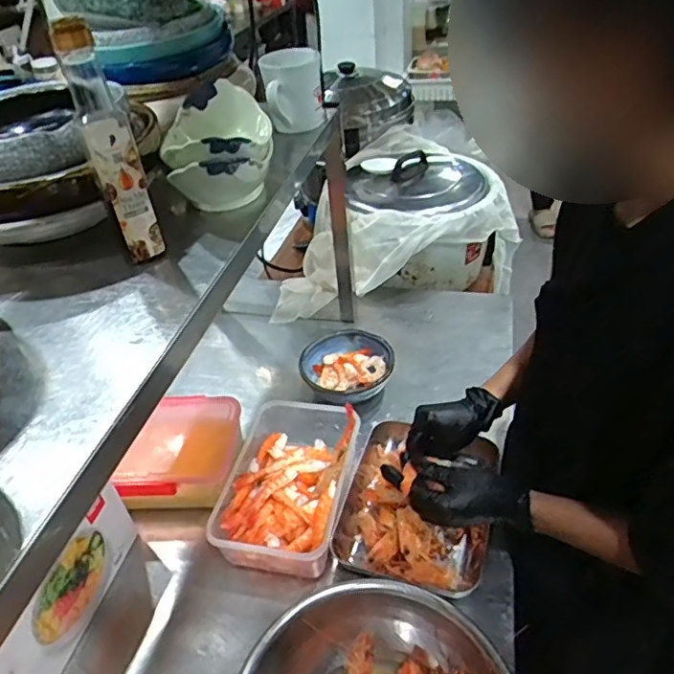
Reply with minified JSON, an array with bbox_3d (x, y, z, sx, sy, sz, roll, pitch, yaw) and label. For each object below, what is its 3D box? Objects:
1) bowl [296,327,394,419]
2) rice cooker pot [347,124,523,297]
[{"bbox_3d":[0.016,0.054,1.014,0.162,0.059,0.145,1,39,8],"label":"bowl"},{"bbox_3d":[0.193,-0.285,1.325,0.392,0.254,0.393,-5,39,1],"label":"rice cooker pot"}]

